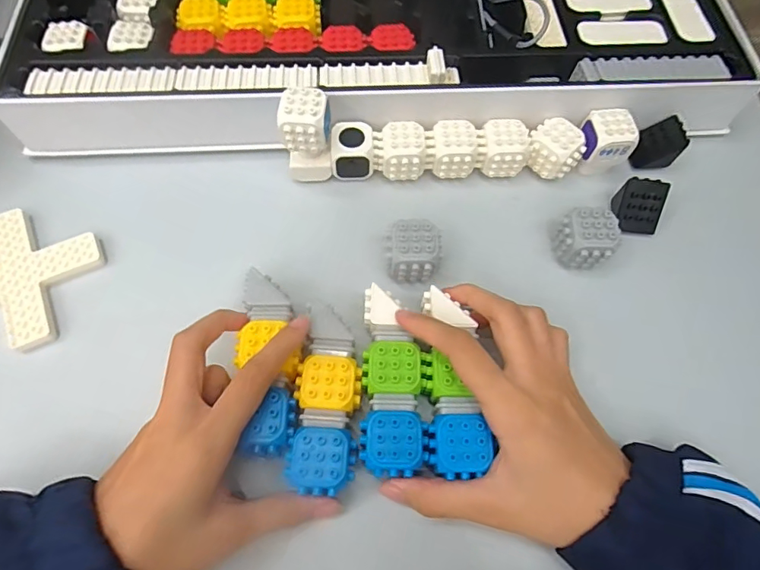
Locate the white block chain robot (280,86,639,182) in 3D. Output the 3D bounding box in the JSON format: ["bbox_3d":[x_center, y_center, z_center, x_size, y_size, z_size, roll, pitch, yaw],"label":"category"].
[{"bbox_3d":[0.059,-0.106,0.336,0.244,0.063,0.035,-1,67,-3],"label":"white block chain robot"}]

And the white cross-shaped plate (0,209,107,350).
[{"bbox_3d":[-0.238,-0.005,0.315,0.080,0.010,0.082,19,68,6],"label":"white cross-shaped plate"}]

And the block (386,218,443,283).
[{"bbox_3d":[0.022,-0.020,0.320,0.034,0.042,0.035,-1,67,-3],"label":"block"}]

